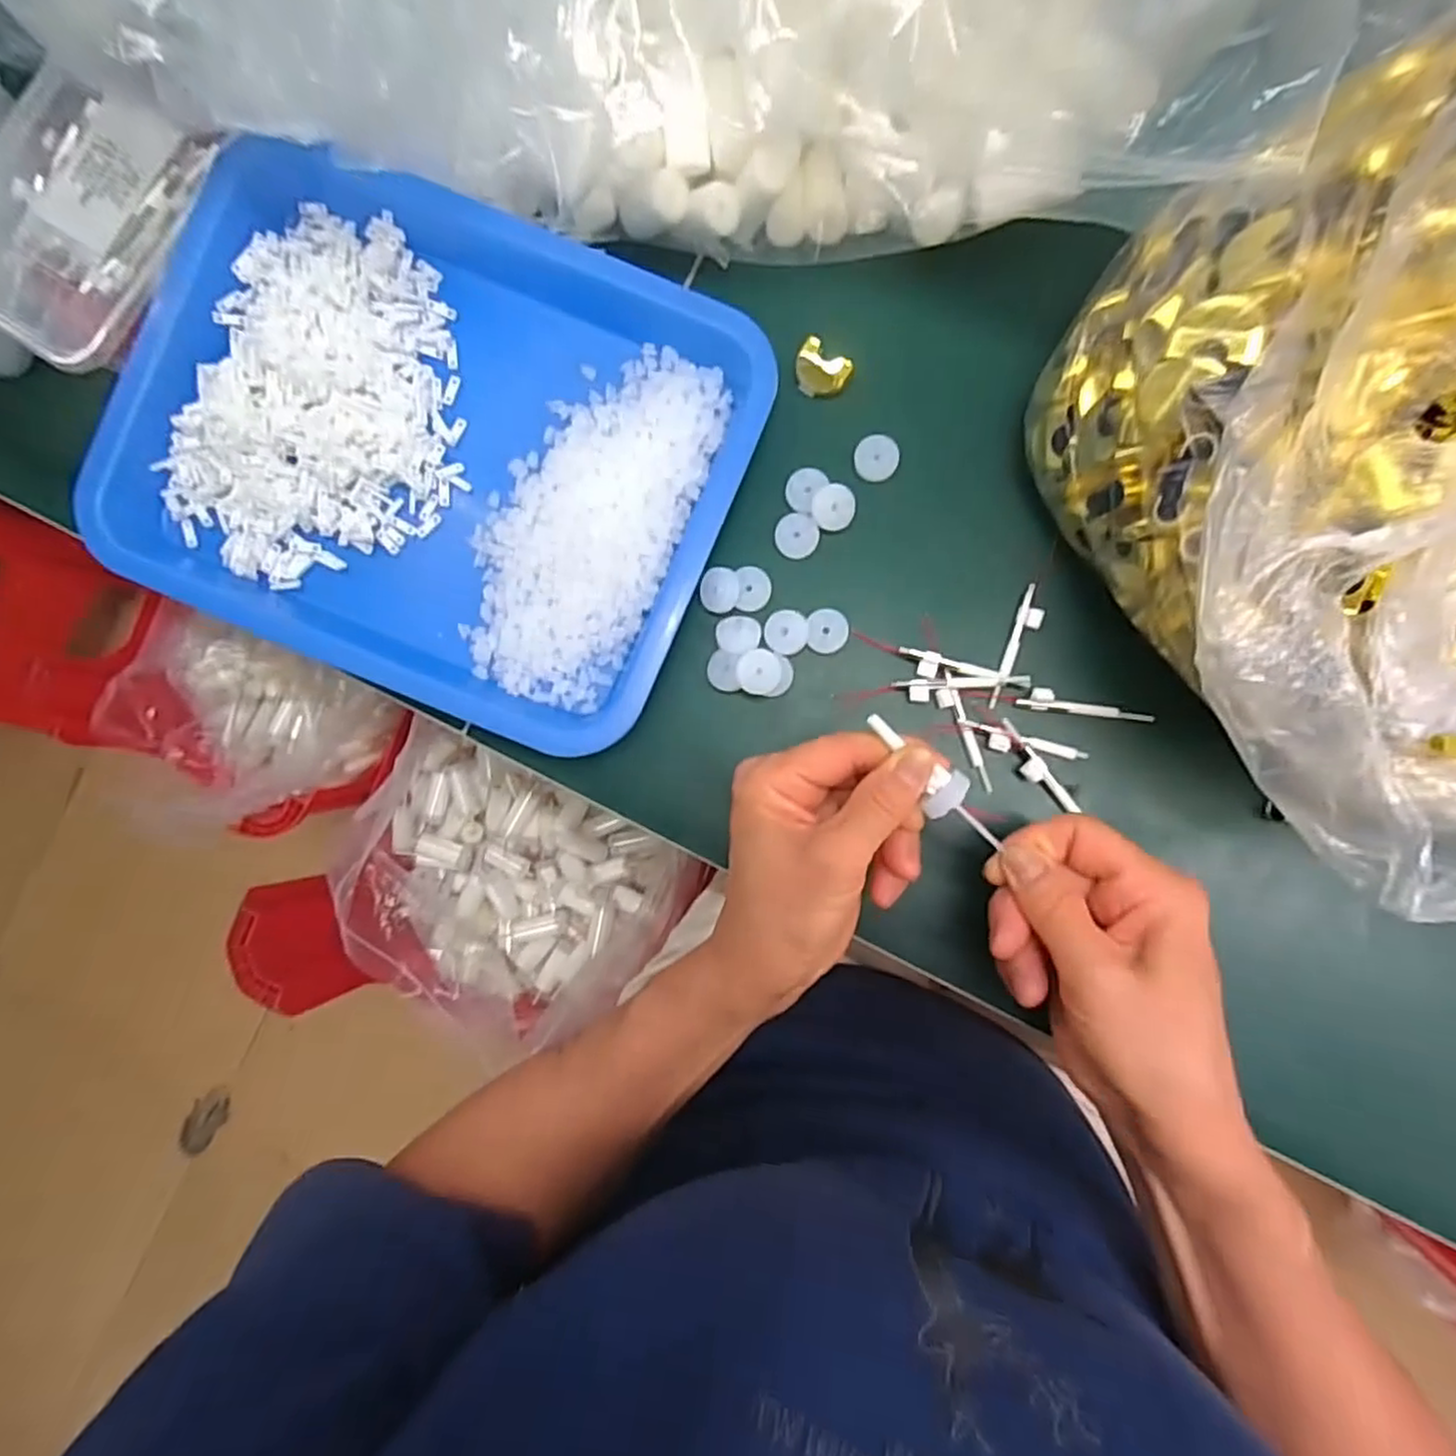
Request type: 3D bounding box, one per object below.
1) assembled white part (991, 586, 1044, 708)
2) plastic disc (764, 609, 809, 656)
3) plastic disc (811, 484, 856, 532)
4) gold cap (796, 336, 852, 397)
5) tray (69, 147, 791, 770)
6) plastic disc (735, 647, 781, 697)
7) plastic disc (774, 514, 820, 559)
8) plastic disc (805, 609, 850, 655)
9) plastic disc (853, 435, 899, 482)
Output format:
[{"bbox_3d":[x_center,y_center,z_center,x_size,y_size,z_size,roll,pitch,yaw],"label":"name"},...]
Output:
[{"bbox_3d":[0.135,-0.037,0.325,0.011,0.005,0.058,20,88,1],"label":"assembled white part"},{"bbox_3d":[0.028,-0.045,0.335,0.020,0.004,0.021,0,88,0],"label":"plastic disc"},{"bbox_3d":[0.051,-0.106,0.337,0.020,0.005,0.021,0,88,0],"label":"plastic disc"},{"bbox_3d":[0.045,-0.173,0.342,0.026,0.017,0.018,37,88,1],"label":"gold cap"},{"bbox_3d":[-0.143,-0.137,0.341,0.286,0.032,0.229,22,88,1],"label":"tray"},{"bbox_3d":[0.014,-0.026,0.327,0.020,0.004,0.021,-1,97,-10],"label":"plastic disc"},{"bbox_3d":[0.034,-0.094,0.342,0.021,0.004,0.021,3,88,0],"label":"plastic disc"},{"bbox_3d":[0.047,-0.046,0.335,0.020,0.004,0.020,0,88,0],"label":"plastic disc"},{"bbox_3d":[0.072,-0.130,0.340,0.021,0.006,0.020,0,88,0],"label":"plastic disc"}]

